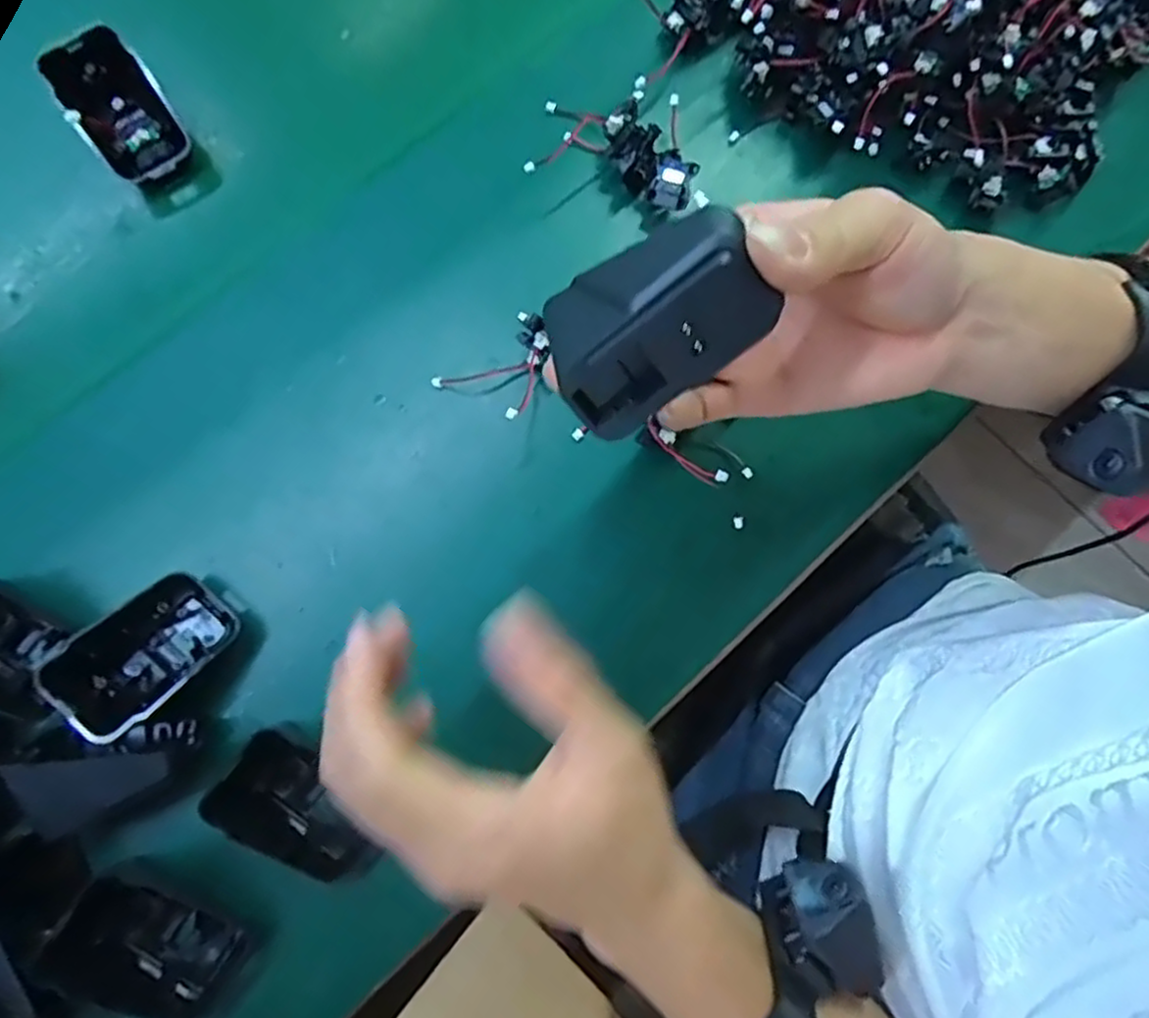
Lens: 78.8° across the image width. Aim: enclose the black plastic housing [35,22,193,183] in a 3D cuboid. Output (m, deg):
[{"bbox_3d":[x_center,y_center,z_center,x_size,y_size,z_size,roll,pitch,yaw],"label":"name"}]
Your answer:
[{"bbox_3d":[-0.233,-0.204,0.357,0.044,0.024,0.067,-30,119,0],"label":"black plastic housing"}]

